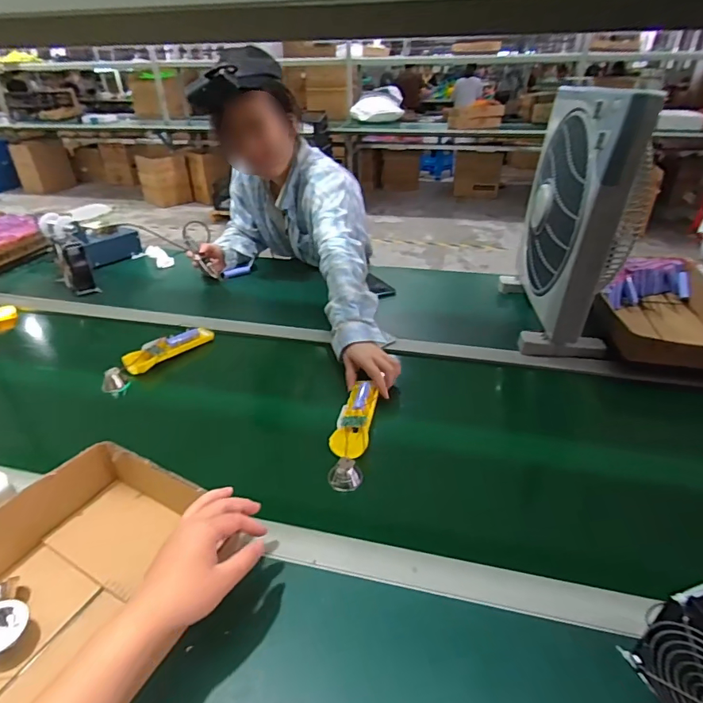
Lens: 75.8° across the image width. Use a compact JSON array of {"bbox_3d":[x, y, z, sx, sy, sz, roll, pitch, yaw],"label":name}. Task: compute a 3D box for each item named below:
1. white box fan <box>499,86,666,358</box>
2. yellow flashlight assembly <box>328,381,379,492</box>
[{"bbox_3d":[0.413,-0.244,0.850,0.142,0.408,0.332,4,33,6],"label":"white box fan"},{"bbox_3d":[0.004,0.116,0.664,0.051,0.042,0.186,5,33,8],"label":"yellow flashlight assembly"}]

